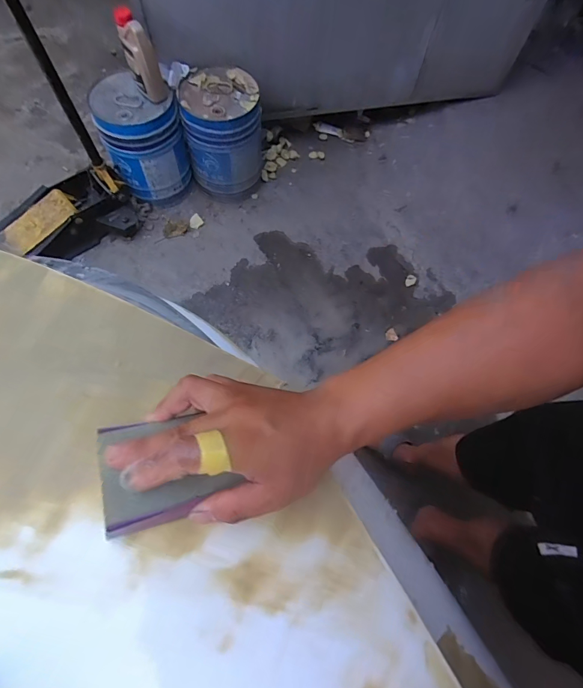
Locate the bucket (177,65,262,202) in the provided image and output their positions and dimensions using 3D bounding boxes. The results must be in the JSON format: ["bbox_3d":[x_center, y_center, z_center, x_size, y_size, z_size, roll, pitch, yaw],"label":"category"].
[{"bbox_3d":[-0.232,-0.726,1.338,0.257,0.342,0.249,-1,67,-4],"label":"bucket"}]

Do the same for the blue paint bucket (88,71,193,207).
[{"bbox_3d":[-0.490,-0.677,1.300,0.249,0.337,0.239,-15,69,-10],"label":"blue paint bucket"}]

